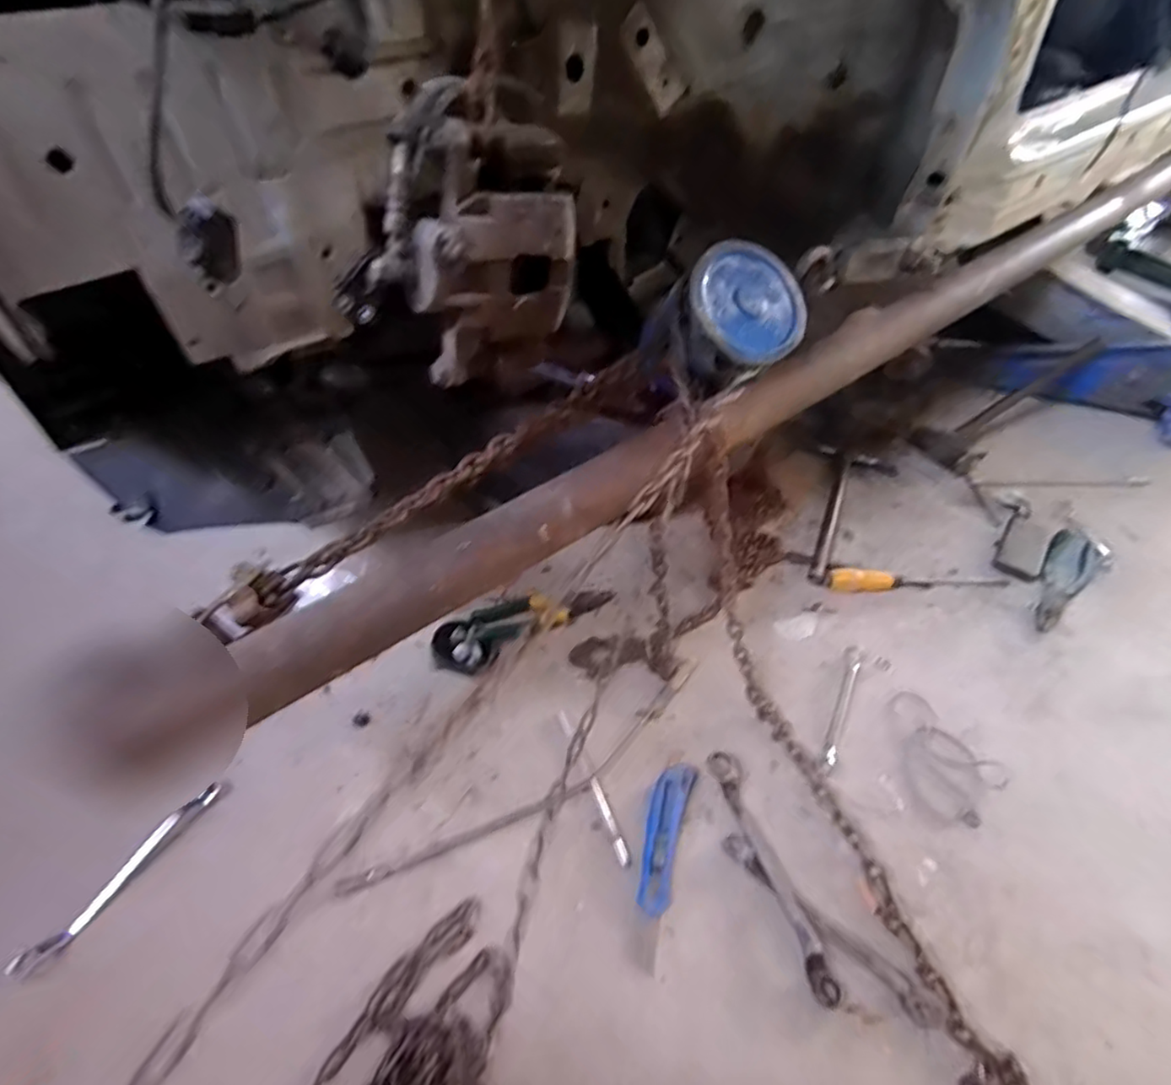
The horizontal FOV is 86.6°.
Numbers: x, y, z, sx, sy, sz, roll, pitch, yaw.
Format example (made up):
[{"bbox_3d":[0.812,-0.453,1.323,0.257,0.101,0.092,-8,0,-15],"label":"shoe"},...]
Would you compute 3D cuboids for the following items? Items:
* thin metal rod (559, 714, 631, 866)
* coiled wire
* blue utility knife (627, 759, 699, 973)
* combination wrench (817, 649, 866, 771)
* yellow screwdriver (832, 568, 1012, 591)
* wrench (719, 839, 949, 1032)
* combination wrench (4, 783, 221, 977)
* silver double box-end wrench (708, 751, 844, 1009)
[{"bbox_3d":[0.007,0.273,0.713,0.013,0.010,0.194,-19,49,-13],"label":"thin metal rod"},{"bbox_3d":[0.412,0.255,0.739,0.117,0.014,0.152,-25,50,-18],"label":"coiled wire"},{"bbox_3d":[0.080,0.329,0.660,0.040,0.012,0.207,11,49,14],"label":"blue utility knife"},{"bbox_3d":[0.321,0.205,0.777,0.023,0.012,0.183,19,51,21],"label":"combination wrench"},{"bbox_3d":[0.482,0.051,0.907,0.259,0.026,0.031,-3,47,2],"label":"yellow screwdriver"},{"bbox_3d":[0.239,0.377,0.617,0.230,0.019,0.026,32,57,29],"label":"wrench"},{"bbox_3d":[-0.484,0.346,0.652,0.019,0.020,0.217,27,54,26],"label":"combination wrench"},{"bbox_3d":[0.194,0.336,0.650,0.031,0.032,0.245,-13,50,-11],"label":"silver double box-end wrench"}]

